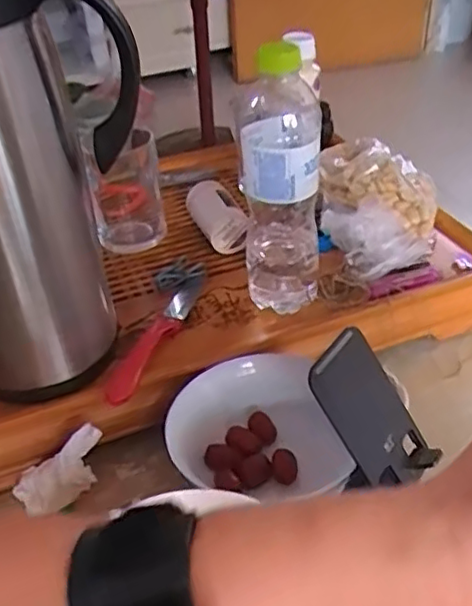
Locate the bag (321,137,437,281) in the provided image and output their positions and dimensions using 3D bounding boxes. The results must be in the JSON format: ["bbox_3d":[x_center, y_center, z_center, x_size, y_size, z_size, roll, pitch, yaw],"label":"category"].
[{"bbox_3d":[0.146,-0.107,0.656,0.117,0.067,0.184,6,39,10],"label":"bag"}]

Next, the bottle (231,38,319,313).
[{"bbox_3d":[0.036,-0.100,0.534,0.066,0.224,0.077,-1,38,2],"label":"bottle"}]

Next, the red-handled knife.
[{"bbox_3d":[-0.067,0.023,0.563,0.027,0.018,0.180,10,40,16],"label":"red-handled knife"}]

